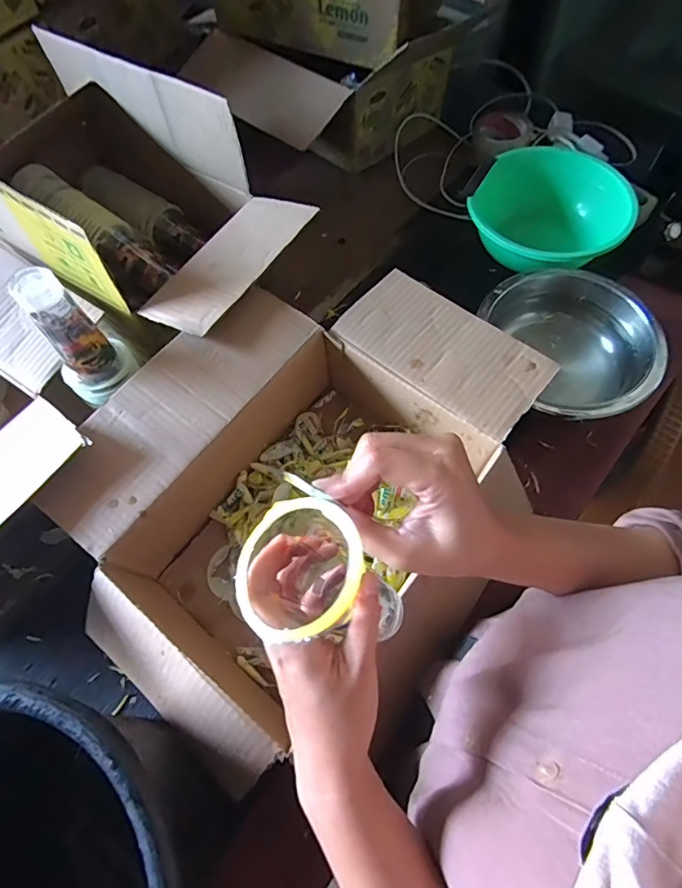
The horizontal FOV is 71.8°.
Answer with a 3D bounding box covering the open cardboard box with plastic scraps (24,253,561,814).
[{"bbox_3d":[-0.021,0.050,0.520,0.414,0.139,0.495,39,73,17],"label":"open cardboard box with plastic scraps"}]

